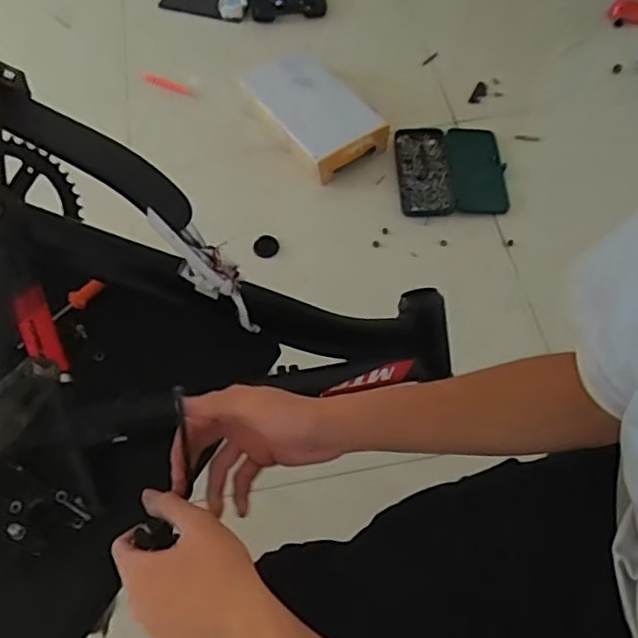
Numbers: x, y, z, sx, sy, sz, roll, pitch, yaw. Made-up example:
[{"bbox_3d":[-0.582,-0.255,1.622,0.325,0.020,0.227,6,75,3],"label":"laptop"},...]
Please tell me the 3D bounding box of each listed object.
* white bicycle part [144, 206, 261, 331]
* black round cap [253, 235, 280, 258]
[{"bbox_3d":[-0.116,-0.050,0.660,0.060,0.187,0.035,5,57,38],"label":"white bicycle part"},{"bbox_3d":[-0.116,-0.162,1.385,0.054,0.011,0.063,-6,62,-2],"label":"black round cap"}]

